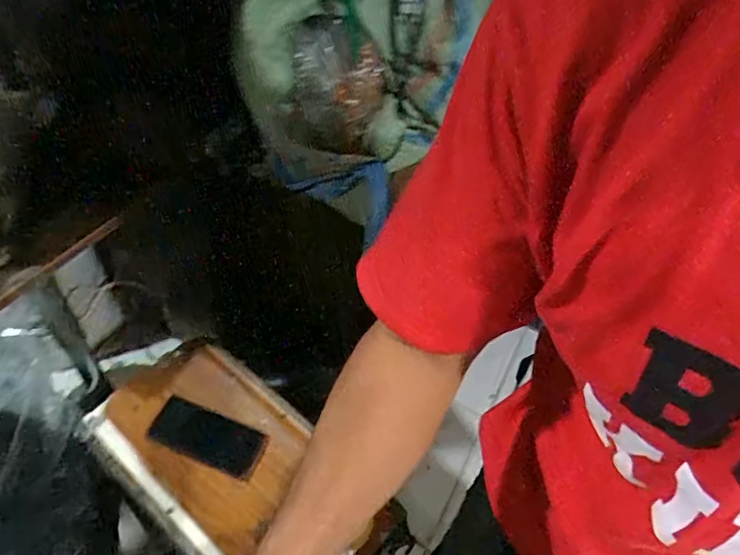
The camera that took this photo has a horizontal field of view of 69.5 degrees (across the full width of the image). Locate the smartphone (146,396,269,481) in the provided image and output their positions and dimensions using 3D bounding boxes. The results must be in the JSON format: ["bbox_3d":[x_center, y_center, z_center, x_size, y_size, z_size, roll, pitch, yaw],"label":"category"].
[{"bbox_3d":[-0.243,0.241,0.805,0.170,0.007,0.072,21,61,5],"label":"smartphone"}]

